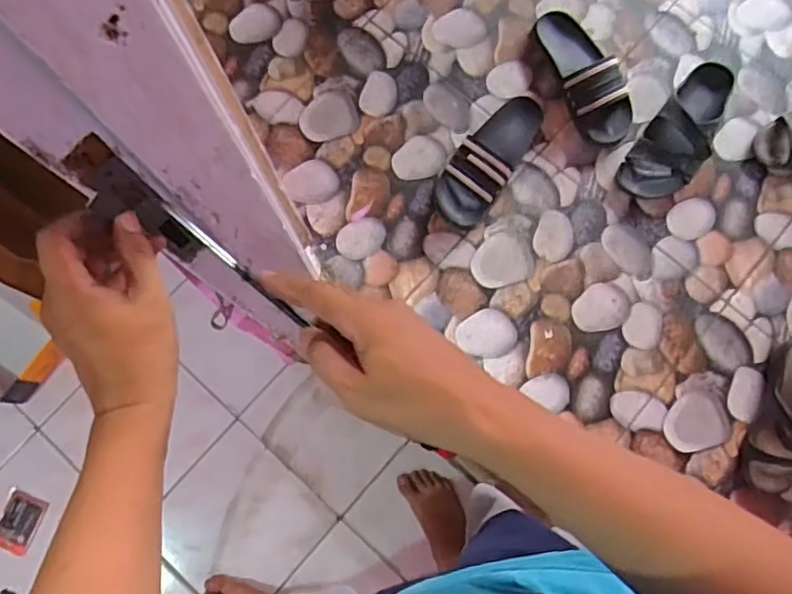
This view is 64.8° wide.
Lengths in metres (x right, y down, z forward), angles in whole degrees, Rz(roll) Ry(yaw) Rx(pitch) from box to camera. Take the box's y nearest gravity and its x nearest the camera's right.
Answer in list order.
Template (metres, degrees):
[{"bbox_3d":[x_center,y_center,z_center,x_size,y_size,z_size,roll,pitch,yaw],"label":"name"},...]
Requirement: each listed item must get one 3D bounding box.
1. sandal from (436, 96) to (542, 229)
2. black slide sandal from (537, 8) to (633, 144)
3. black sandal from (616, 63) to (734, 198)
[{"bbox_3d":[0.156,-0.235,1.049,0.097,0.047,0.259,35,80,7],"label":"sandal"},{"bbox_3d":[0.324,-0.389,1.076,0.110,0.061,0.270,-18,79,-4],"label":"black slide sandal"},{"bbox_3d":[0.494,-0.287,1.059,0.106,0.066,0.287,37,80,7],"label":"black sandal"}]

